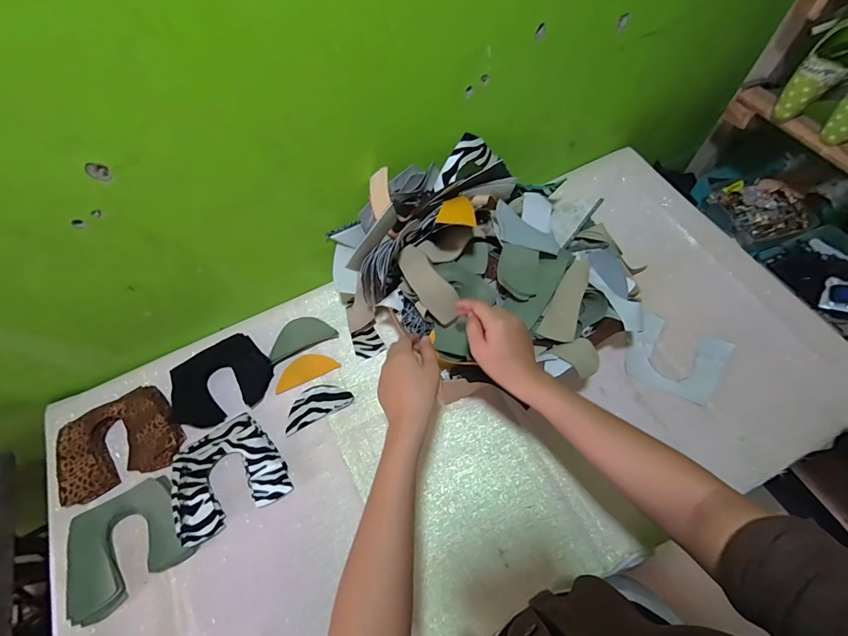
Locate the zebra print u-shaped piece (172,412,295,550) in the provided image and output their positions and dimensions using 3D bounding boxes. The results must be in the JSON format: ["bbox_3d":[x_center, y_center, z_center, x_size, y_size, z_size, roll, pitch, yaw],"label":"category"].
[{"bbox_3d":[-0.297,0.233,0.585,0.156,0.027,0.146,-28,64,-10],"label":"zebra print u-shaped piece"}]

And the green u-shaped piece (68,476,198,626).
[{"bbox_3d":[-0.418,0.315,0.539,0.153,0.009,0.140,-27,64,-10],"label":"green u-shaped piece"}]

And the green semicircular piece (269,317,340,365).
[{"bbox_3d":[-0.216,0.031,0.669,0.117,0.015,0.057,-26,64,-9],"label":"green semicircular piece"}]

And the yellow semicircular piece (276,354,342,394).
[{"bbox_3d":[-0.202,0.087,0.659,0.107,0.009,0.045,-23,72,-5],"label":"yellow semicircular piece"}]

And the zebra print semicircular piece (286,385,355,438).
[{"bbox_3d":[-0.175,0.139,0.628,0.111,0.011,0.056,-24,60,-11],"label":"zebra print semicircular piece"}]

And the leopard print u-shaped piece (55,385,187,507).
[{"bbox_3d":[-0.480,0.193,0.600,0.165,0.027,0.141,-34,65,-13],"label":"leopard print u-shaped piece"}]

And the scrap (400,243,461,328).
[{"bbox_3d":[0.007,-0.046,0.537,0.046,0.011,0.117,-41,95,1],"label":"scrap"}]

